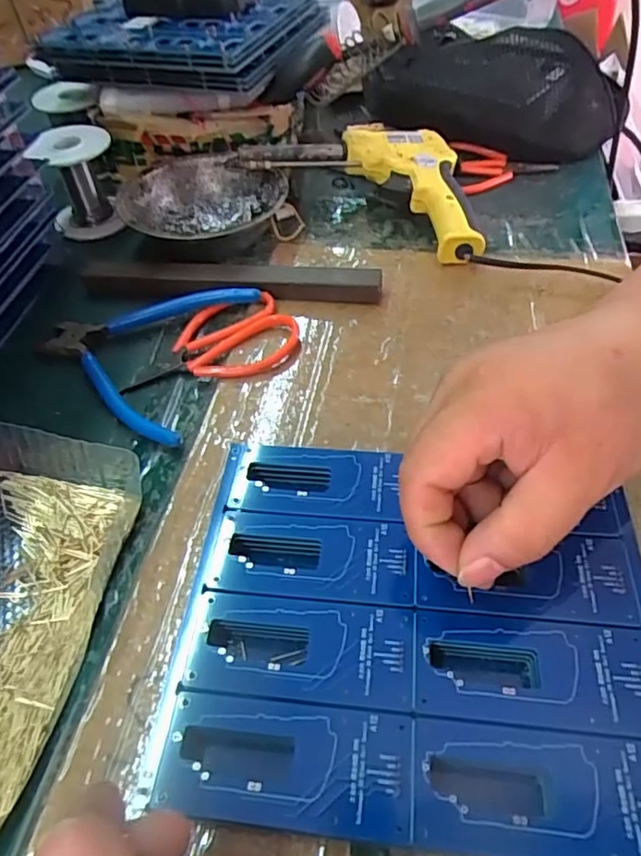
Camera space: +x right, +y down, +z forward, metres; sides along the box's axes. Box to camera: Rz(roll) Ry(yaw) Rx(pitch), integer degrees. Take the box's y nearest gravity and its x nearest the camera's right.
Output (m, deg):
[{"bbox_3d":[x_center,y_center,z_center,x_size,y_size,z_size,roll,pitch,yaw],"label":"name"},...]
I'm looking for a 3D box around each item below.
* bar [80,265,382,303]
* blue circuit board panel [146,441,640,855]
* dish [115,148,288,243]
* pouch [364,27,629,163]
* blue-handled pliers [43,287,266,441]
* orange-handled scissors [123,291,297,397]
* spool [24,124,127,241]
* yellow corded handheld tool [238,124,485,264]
[{"bbox_3d":[-0.067,-0.104,0.417,0.217,0.019,0.020,3,50,7],"label":"bar"},{"bbox_3d":[0.041,0.076,0.243,0.188,0.004,0.159,3,50,7],"label":"blue circuit board panel"},{"bbox_3d":[-0.092,-0.171,0.463,0.124,0.039,0.120,-33,55,-21],"label":"dish"},{"bbox_3d":[0.157,-0.311,0.545,0.221,0.071,0.148,2,50,6],"label":"pouch"},{"bbox_3d":[-0.121,-0.054,0.381,0.124,0.018,0.128,13,52,15],"label":"blue-handled pliers"},{"bbox_3d":[-0.070,-0.057,0.381,0.110,0.011,0.067,-9,50,-4],"label":"orange-handled scissors"},{"bbox_3d":[-0.196,-0.203,0.478,0.062,0.068,0.054,-18,51,-11],"label":"spool"},{"bbox_3d":[0.069,-0.184,0.456,0.087,0.049,0.140,-5,50,-1],"label":"yellow corded handheld tool"}]

